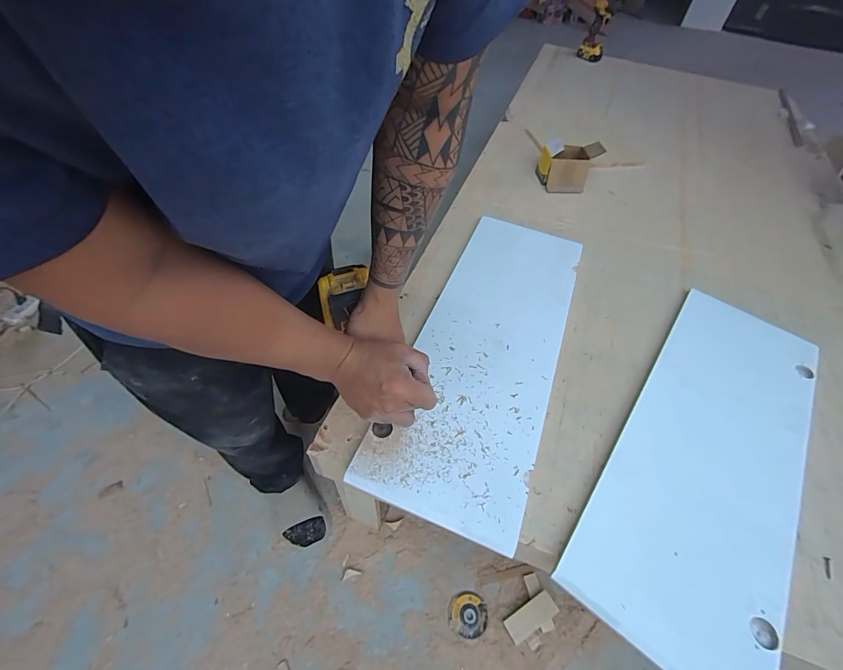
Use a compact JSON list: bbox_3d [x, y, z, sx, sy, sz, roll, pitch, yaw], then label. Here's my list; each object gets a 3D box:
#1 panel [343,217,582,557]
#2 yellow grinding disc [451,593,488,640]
[{"bbox_3d":[0.145,-0.001,0.801,0.269,0.020,0.770,19,52,9],"label":"panel"},{"bbox_3d":[0.115,0.672,0.917,0.083,0.006,0.087,3,52,-4],"label":"yellow grinding disc"}]

